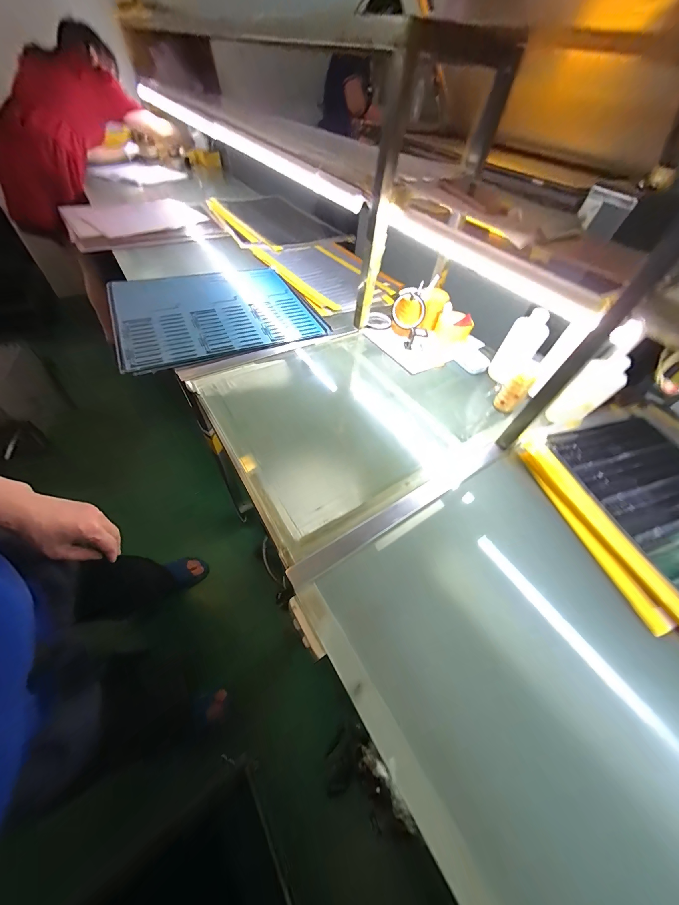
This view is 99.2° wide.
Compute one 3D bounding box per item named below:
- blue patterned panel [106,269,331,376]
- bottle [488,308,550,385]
[{"bbox_3d":[-0.352,-0.405,0.820,0.502,0.022,0.445,-22,58,-20],"label":"blue patterned panel"},{"bbox_3d":[0.427,-0.242,0.686,0.072,0.164,0.070,21,52,9],"label":"bottle"}]

